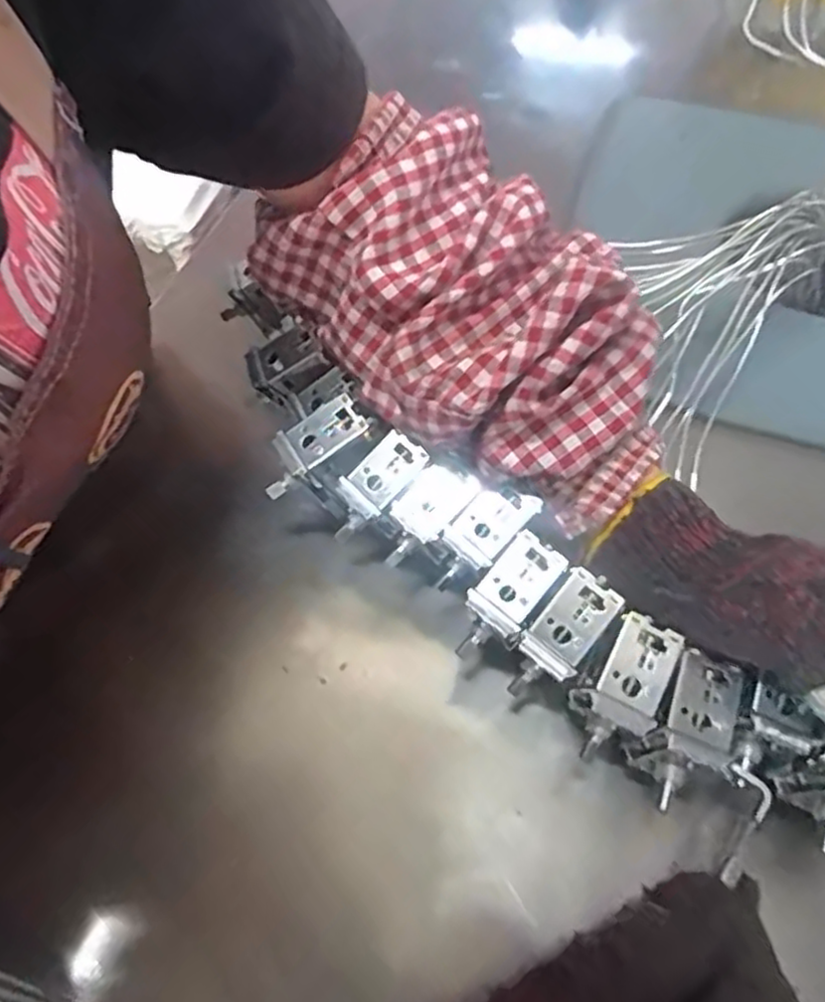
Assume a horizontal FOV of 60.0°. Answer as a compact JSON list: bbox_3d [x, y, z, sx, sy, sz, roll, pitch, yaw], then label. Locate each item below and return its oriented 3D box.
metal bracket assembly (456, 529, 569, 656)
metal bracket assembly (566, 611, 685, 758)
[{"bbox_3d":[0.037,0.040,0.287,0.023,0.018,0.052,39,81,19],"label":"metal bracket assembly"},{"bbox_3d":[0.075,0.066,0.255,0.027,0.017,0.048,27,58,15],"label":"metal bracket assembly"}]

